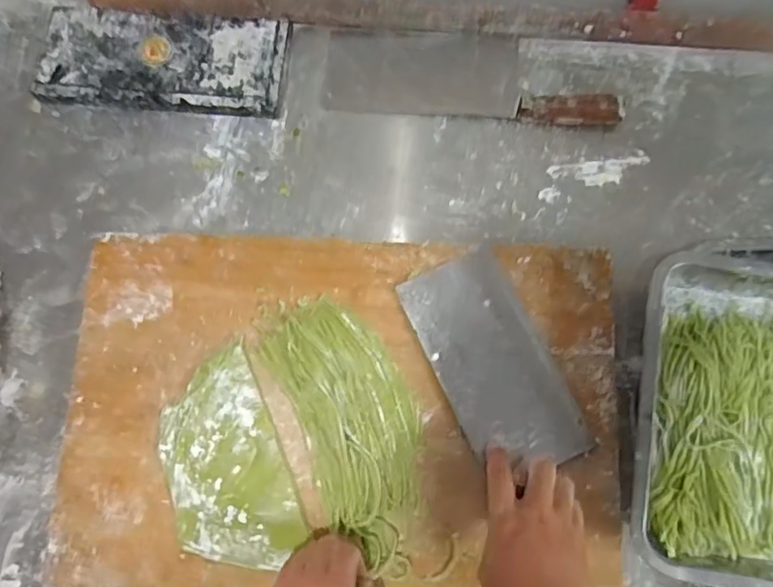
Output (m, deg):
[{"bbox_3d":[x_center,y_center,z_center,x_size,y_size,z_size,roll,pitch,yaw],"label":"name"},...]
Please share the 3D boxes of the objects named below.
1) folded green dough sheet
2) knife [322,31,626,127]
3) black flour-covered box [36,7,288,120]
[{"bbox_3d":[-0.165,0.172,0.573,0.119,0.021,0.208,-24,80,1],"label":"folded green dough sheet"},{"bbox_3d":[0.096,-0.257,0.663,0.334,0.025,0.116,6,80,5],"label":"knife"},{"bbox_3d":[-0.271,-0.282,0.689,0.291,0.030,0.115,6,80,5],"label":"black flour-covered box"}]

